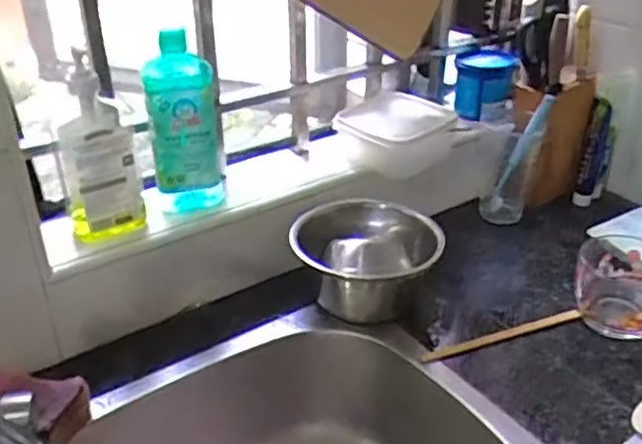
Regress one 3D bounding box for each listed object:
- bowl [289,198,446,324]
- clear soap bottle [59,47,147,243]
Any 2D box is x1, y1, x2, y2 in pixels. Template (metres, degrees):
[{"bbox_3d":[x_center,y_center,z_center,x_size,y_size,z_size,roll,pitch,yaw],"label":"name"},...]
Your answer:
[{"bbox_3d":[0.051,0.049,0.812,0.167,0.098,0.160,-3,31,-3],"label":"bowl"},{"bbox_3d":[-0.235,-0.079,0.716,0.075,0.183,0.063,-14,34,-20],"label":"clear soap bottle"}]

